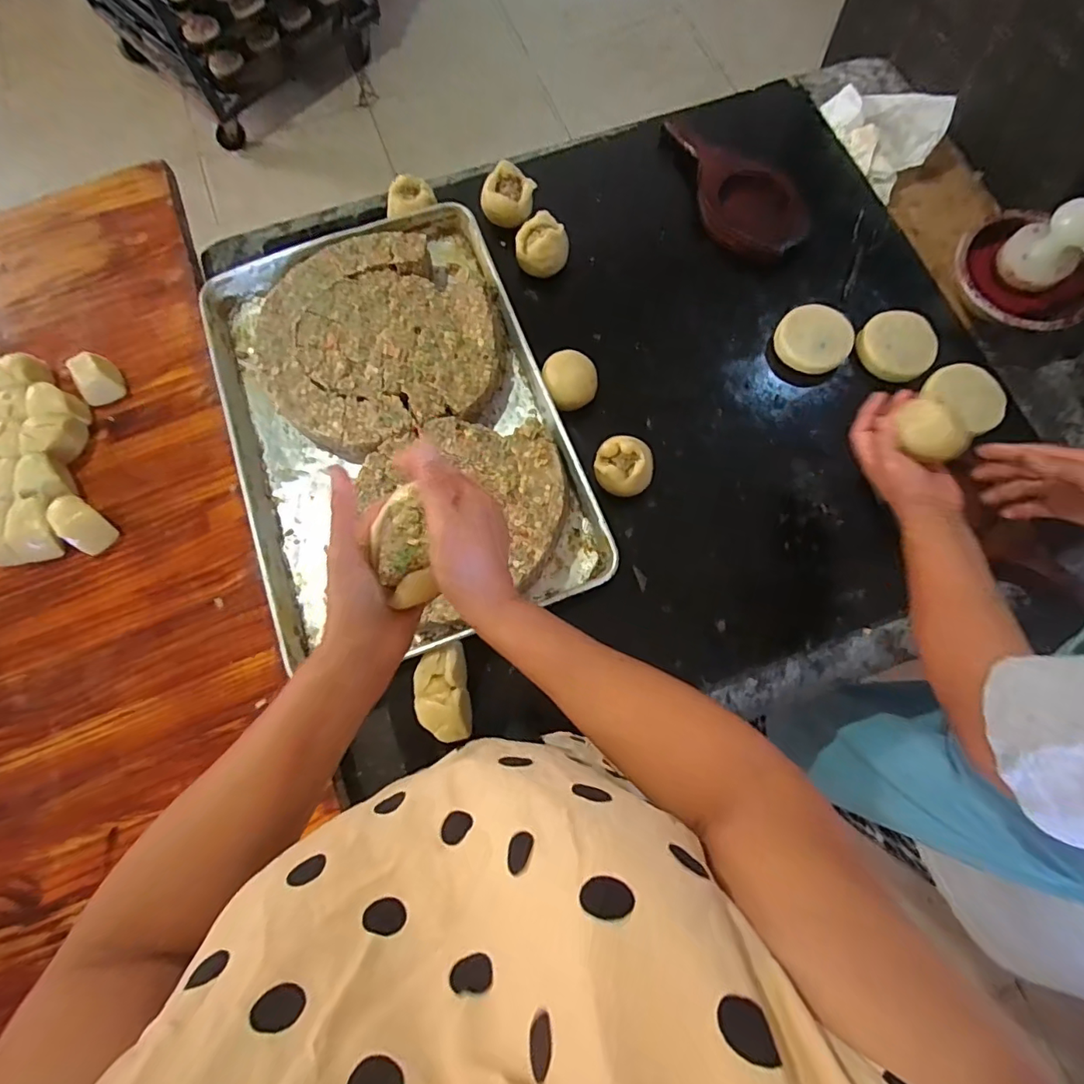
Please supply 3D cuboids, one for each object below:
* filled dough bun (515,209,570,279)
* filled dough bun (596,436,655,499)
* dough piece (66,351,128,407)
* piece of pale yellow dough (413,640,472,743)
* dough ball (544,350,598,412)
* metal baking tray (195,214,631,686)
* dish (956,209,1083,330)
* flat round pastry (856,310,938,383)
[{"bbox_3d":[0.001,-0.425,0.775,0.073,0.070,0.060,-1,75,1],"label":"filled dough bun"},{"bbox_3d":[0.104,-0.093,0.679,0.072,0.042,0.070,0,75,1],"label":"filled dough bun"},{"bbox_3d":[-0.574,-0.208,0.690,0.031,0.066,0.057,33,79,9],"label":"dough piece"},{"bbox_3d":[-0.114,0.174,0.613,0.056,0.033,0.103,-5,75,0],"label":"piece of pale yellow dough"},{"bbox_3d":[0.038,-0.216,0.718,0.070,0.047,0.075,0,75,1],"label":"dough ball"},{"bbox_3d":[-0.196,-0.170,0.694,0.401,0.049,0.580,-19,76,-4],"label":"metal baking tray"},{"bbox_3d":[0.658,-0.362,0.739,0.170,0.064,0.181,0,75,1],"label":"dish"},{"bbox_3d":[0.474,-0.263,0.710,0.095,0.018,0.083,45,101,9],"label":"flat round pastry"}]

